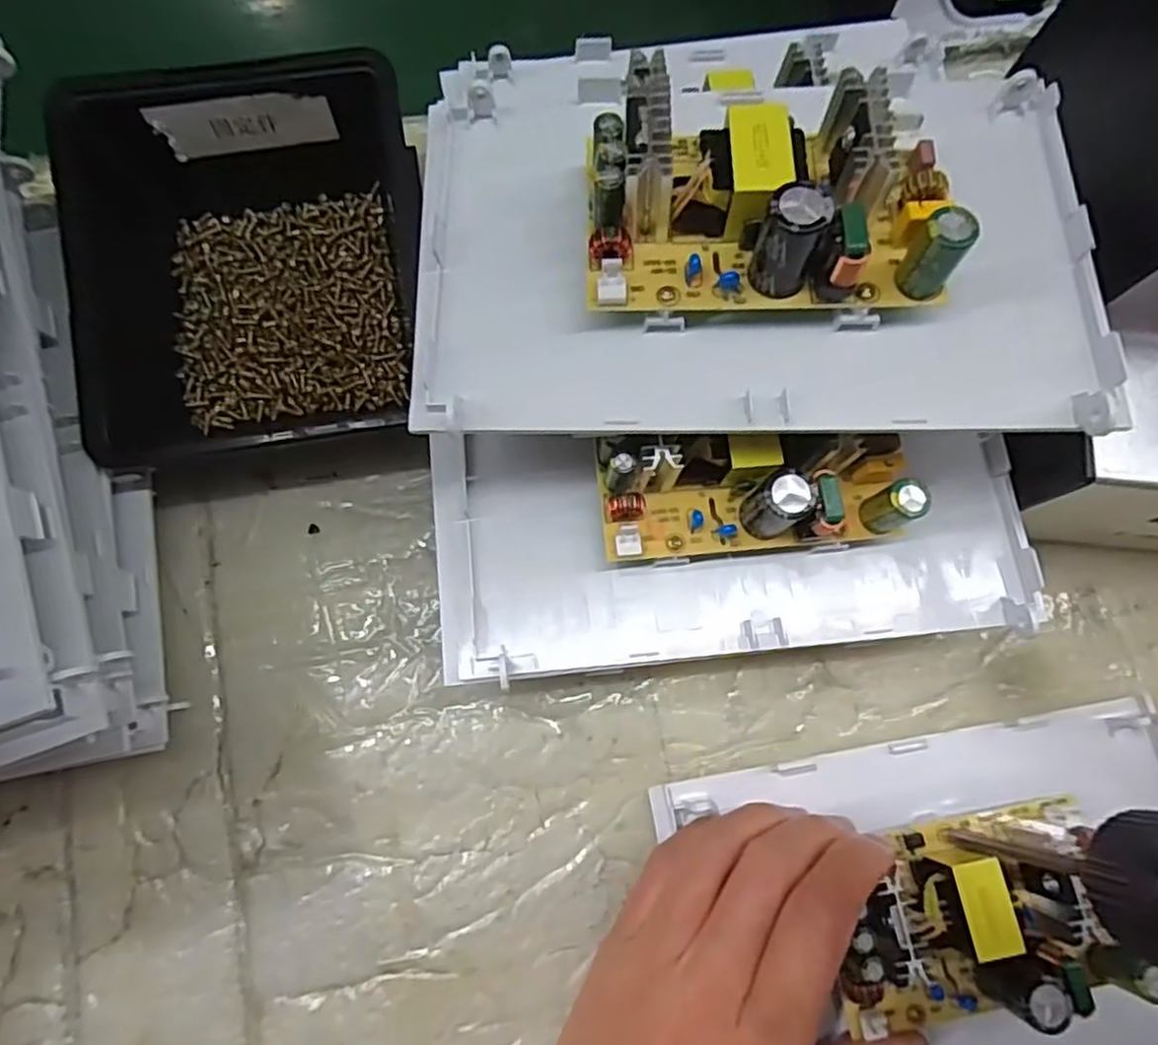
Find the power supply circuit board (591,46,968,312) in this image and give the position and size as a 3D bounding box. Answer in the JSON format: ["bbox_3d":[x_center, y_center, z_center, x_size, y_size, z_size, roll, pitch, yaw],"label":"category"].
[{"bbox_3d":[0.051,-0.088,0.195,0.097,0.035,0.054,1,75,-2],"label":"power supply circuit board"}]

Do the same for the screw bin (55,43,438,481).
[{"bbox_3d":[-0.121,-0.093,0.270,0.118,0.070,0.134,-6,75,-3],"label":"screw bin"}]

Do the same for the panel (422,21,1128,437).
[{"bbox_3d":[0.054,-0.094,0.214,0.197,0.020,0.141,0,75,-2],"label":"panel"}]

